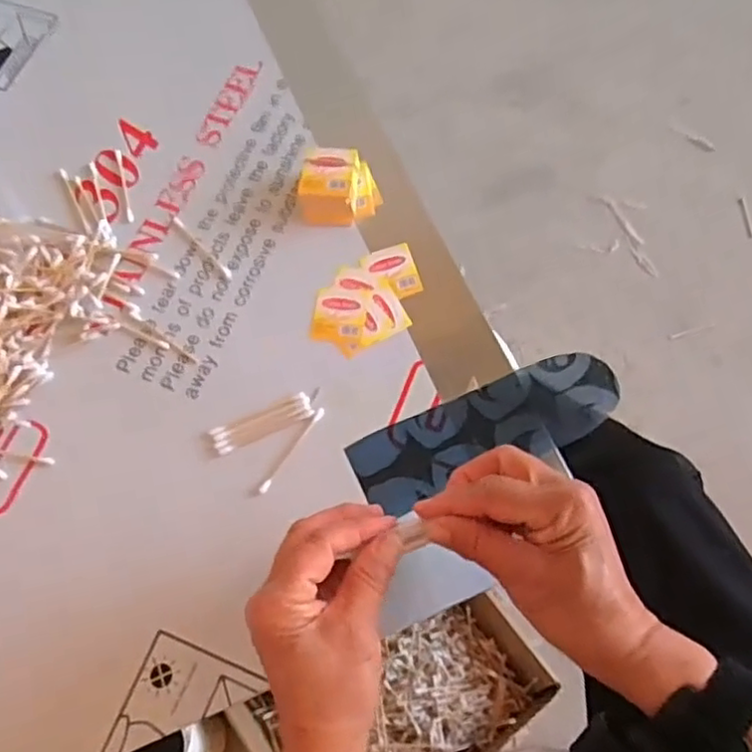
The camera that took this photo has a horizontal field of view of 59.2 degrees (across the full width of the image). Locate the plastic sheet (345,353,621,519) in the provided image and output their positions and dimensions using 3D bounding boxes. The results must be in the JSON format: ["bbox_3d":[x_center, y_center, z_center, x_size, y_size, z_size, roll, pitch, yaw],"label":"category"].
[{"bbox_3d":[0.079,0.037,0.462,0.191,0.011,0.060,-23,68,-4],"label":"plastic sheet"}]

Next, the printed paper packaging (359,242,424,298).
[{"bbox_3d":[0.013,-0.079,0.506,0.038,0.004,0.044,-19,70,-4],"label":"printed paper packaging"}]

